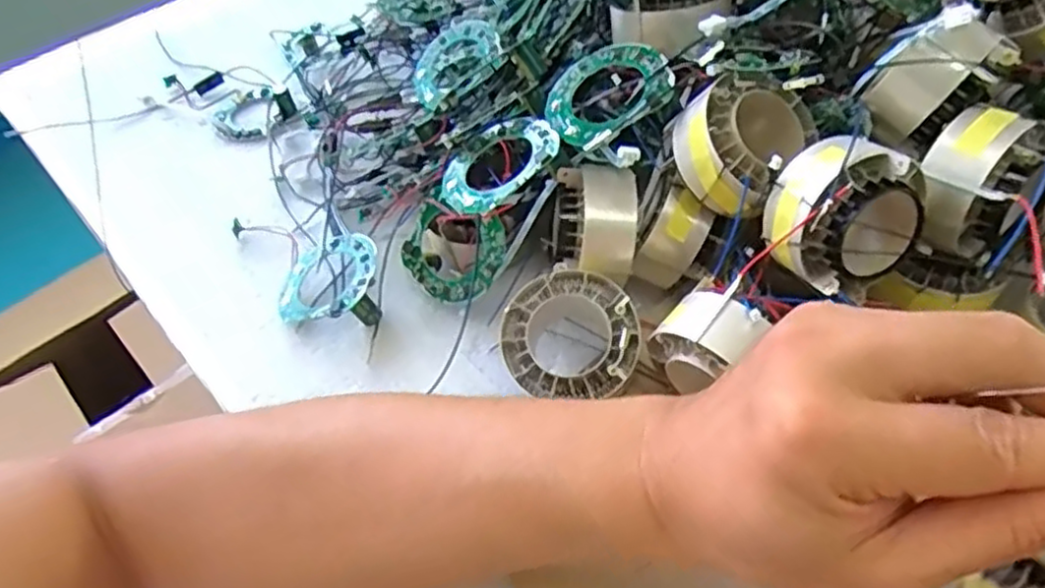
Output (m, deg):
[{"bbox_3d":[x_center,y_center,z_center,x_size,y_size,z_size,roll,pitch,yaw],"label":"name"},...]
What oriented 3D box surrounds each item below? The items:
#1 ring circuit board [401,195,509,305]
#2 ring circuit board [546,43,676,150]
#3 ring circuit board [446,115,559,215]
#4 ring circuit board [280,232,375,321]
[{"bbox_3d":[-0.040,-0.023,0.402,0.061,0.055,0.012,21,11,27],"label":"ring circuit board"},{"bbox_3d":[0.043,-0.105,0.367,0.063,0.011,0.060,-27,54,10],"label":"ring circuit board"},{"bbox_3d":[-0.012,-0.068,0.375,0.064,0.011,0.055,-36,42,2],"label":"ring circuit board"},{"bbox_3d":[-0.110,-0.011,0.413,0.058,0.010,0.057,-15,49,18],"label":"ring circuit board"}]

